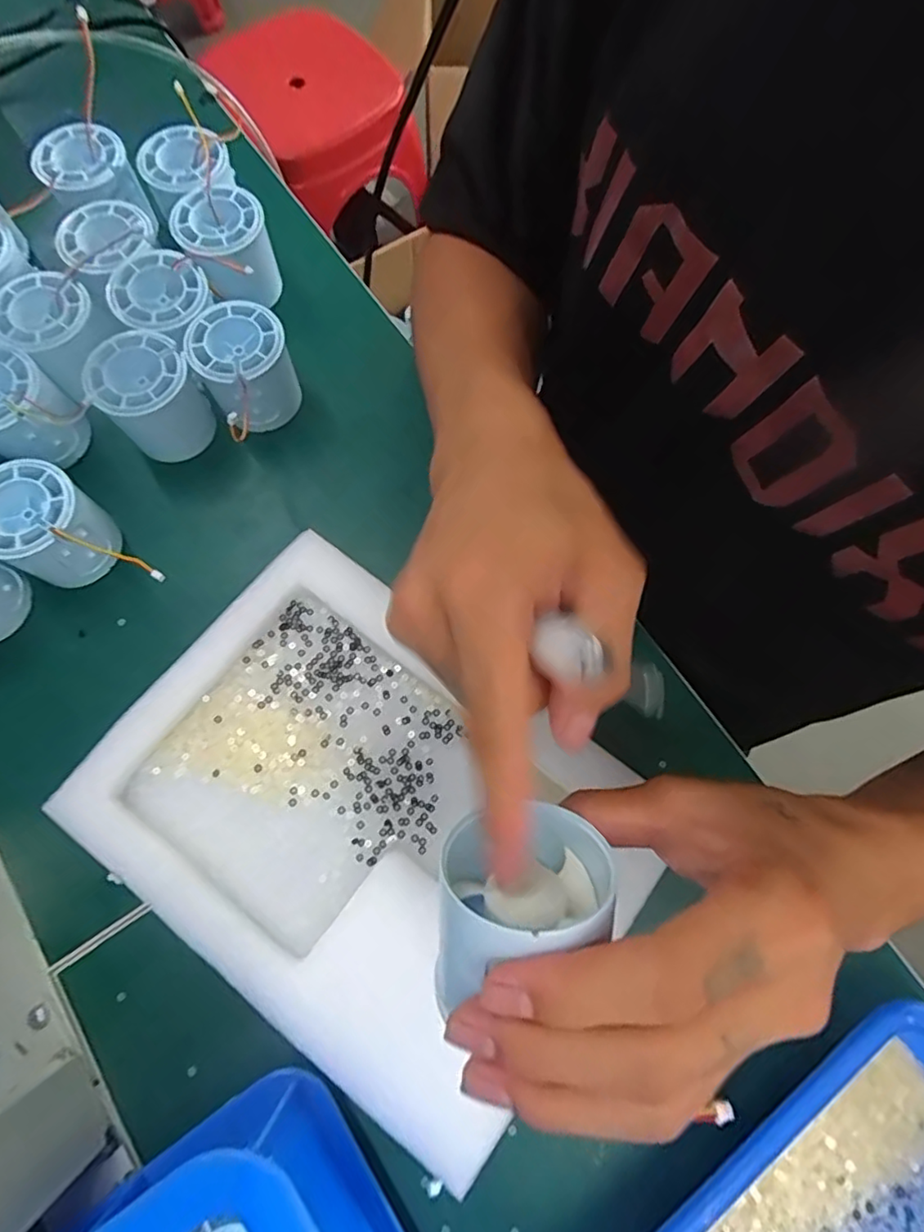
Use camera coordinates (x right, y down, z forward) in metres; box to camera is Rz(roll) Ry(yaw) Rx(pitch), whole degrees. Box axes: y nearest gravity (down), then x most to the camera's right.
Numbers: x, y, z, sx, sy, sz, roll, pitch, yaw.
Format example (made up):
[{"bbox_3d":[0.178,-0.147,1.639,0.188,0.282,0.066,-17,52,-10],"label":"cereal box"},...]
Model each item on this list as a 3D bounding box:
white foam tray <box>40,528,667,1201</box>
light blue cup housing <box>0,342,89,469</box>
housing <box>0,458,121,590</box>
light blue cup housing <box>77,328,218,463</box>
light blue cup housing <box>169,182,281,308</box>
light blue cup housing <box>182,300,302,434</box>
[{"bbox_3d":[-0.050,0.098,0.291,0.238,0.034,0.185,35,75,9],"label":"white foam tray"},{"bbox_3d":[-0.261,-0.119,0.339,0.059,0.048,0.052,39,75,10],"label":"light blue cup housing"},{"bbox_3d":[-0.226,-0.047,0.318,0.051,0.056,0.053,44,76,11],"label":"housing"},{"bbox_3d":[-0.182,-0.126,0.346,0.054,0.056,0.059,-29,76,-11],"label":"light blue cup housing"},{"bbox_3d":[-0.151,-0.238,0.377,0.051,0.051,0.059,-27,75,-10],"label":"light blue cup housing"},{"bbox_3d":[-0.131,-0.148,0.356,0.051,0.060,0.053,-36,77,-12],"label":"light blue cup housing"}]

